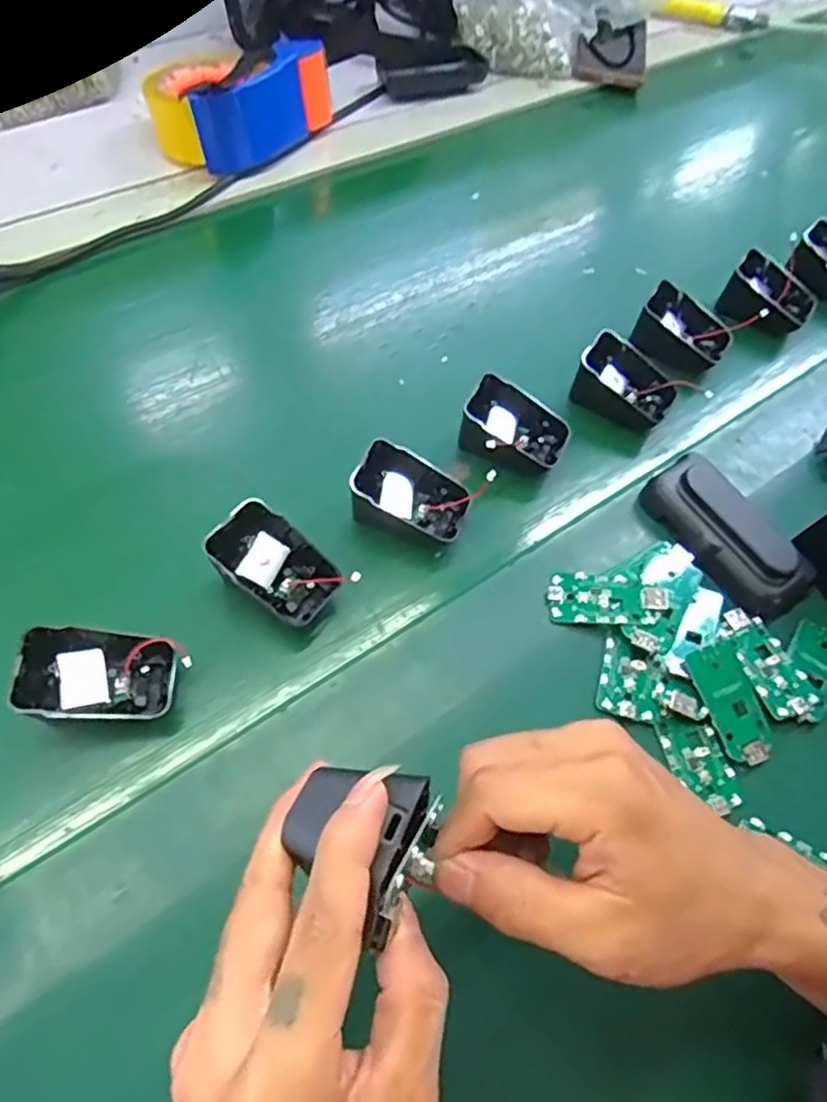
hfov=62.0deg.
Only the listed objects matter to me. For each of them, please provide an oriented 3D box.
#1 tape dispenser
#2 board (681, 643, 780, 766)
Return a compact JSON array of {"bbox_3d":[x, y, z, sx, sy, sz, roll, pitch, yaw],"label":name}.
[{"bbox_3d":[-0.153,-0.392,0.597,0.146,0.067,0.088,-35,68,-24],"label":"tape dispenser"},{"bbox_3d":[0.170,0.081,0.366,0.032,0.004,0.061,-19,76,-18],"label":"board"}]

